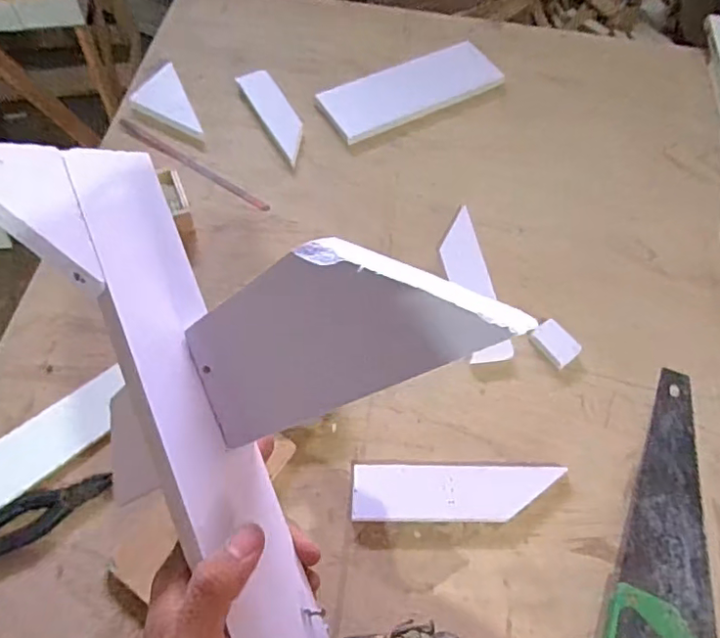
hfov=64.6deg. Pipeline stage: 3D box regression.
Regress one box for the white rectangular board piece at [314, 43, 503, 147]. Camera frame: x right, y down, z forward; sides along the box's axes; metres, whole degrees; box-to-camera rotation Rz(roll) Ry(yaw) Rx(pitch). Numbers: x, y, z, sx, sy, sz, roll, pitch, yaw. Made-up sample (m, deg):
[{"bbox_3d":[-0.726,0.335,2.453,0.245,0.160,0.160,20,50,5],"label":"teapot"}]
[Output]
[{"bbox_3d":[0.090,-0.410,1.008,0.337,0.013,0.132,-28,65,-19],"label":"white rectangular board piece"}]

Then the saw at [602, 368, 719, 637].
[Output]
[{"bbox_3d":[0.367,0.251,0.662,0.119,0.027,0.426,19,60,10],"label":"saw"}]

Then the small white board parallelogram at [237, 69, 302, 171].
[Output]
[{"bbox_3d":[-0.141,-0.345,0.963,0.058,0.007,0.202,-28,72,-14],"label":"small white board parallelogram"}]

